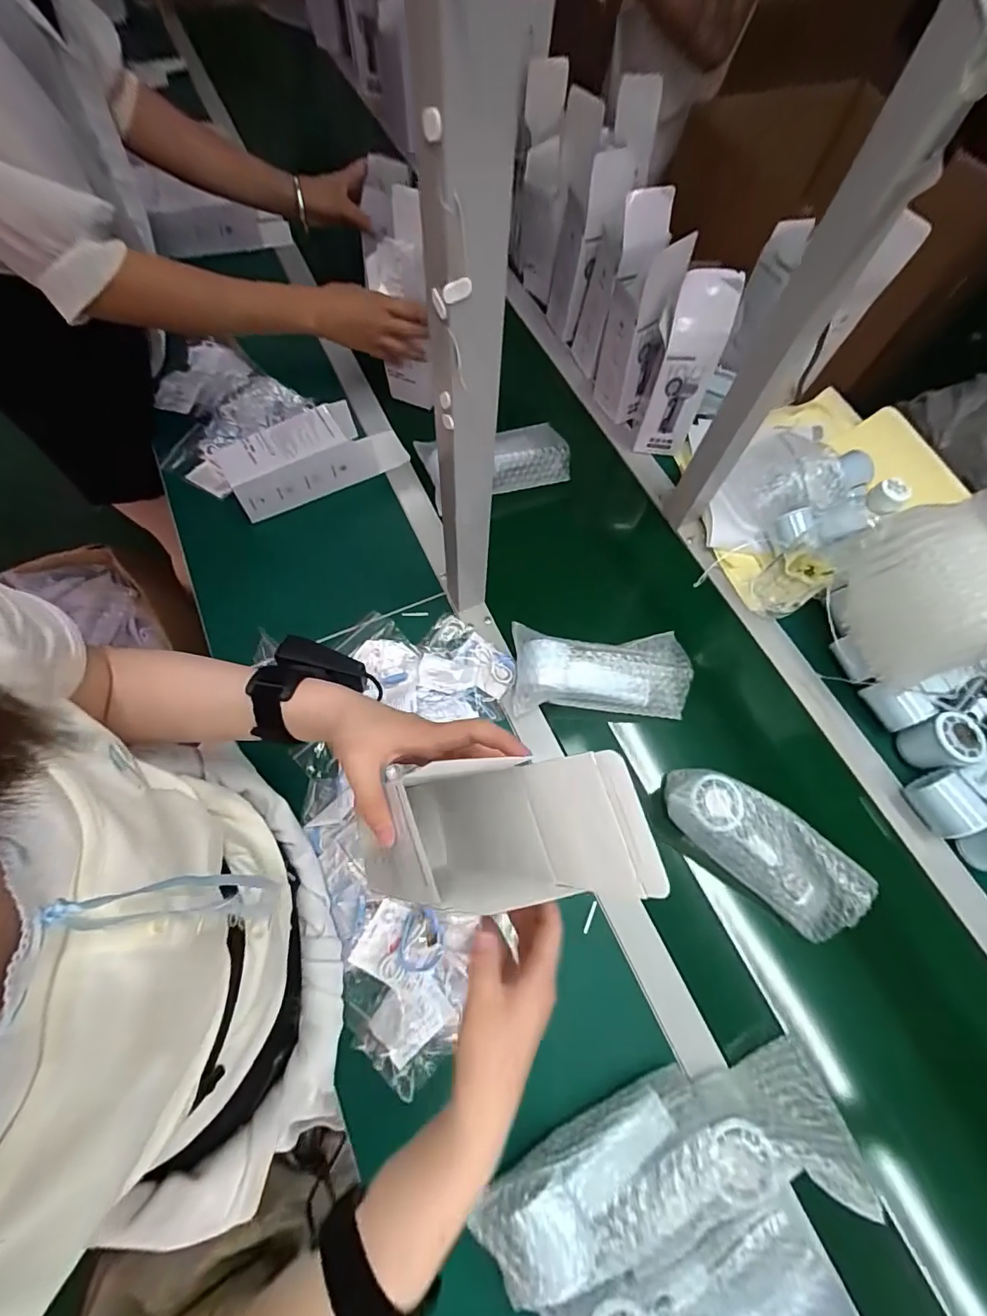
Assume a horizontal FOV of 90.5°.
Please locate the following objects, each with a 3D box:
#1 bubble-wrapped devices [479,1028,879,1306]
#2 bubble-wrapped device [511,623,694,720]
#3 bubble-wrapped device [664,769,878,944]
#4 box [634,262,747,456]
[{"bbox_3d":[0.143,0.416,0.399,0.299,0.075,0.087,-15,69,-7],"label":"bubble-wrapped devices"},{"bbox_3d":[0.126,0.015,0.579,0.202,0.047,0.100,1,68,-1],"label":"bubble-wrapped device"},{"bbox_3d":[0.271,0.188,0.507,0.204,0.056,0.080,37,72,13],"label":"bubble-wrapped device"},{"bbox_3d":[0.253,-0.384,0.663,0.082,0.225,0.060,18,69,6],"label":"box"}]

